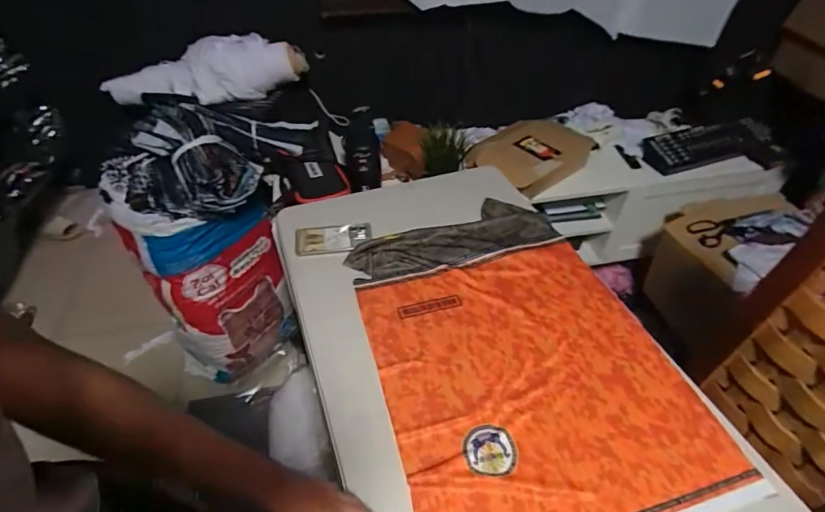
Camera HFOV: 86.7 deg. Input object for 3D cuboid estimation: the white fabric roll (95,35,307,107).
[{"bbox_3d":[-0.523,-0.465,1.101,0.499,0.118,0.116,-10,46,-11],"label":"white fabric roll"}]

